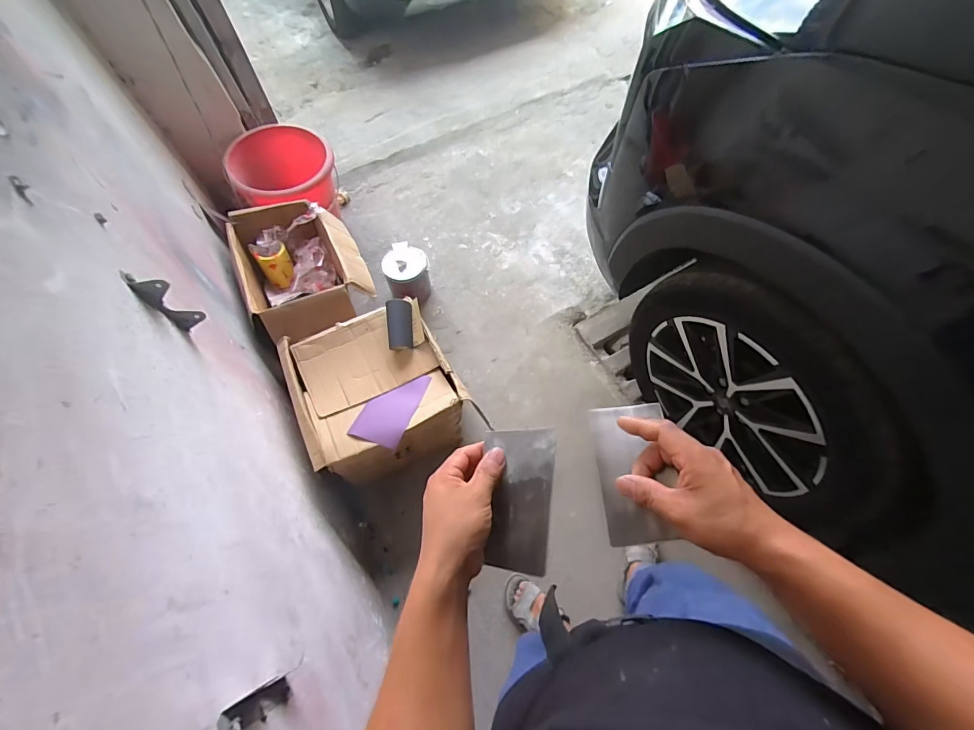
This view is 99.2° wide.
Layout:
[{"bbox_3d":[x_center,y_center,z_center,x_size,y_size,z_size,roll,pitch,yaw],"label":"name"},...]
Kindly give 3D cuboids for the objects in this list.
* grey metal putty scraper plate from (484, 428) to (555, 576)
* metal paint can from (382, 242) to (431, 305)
[{"bbox_3d":[0.033,0.131,0.405,0.070,0.011,0.130,-5,79,23],"label":"grey metal putty scraper plate"},{"bbox_3d":[-0.291,-0.339,1.559,0.161,0.179,0.186,-12,65,-3],"label":"metal paint can"}]

